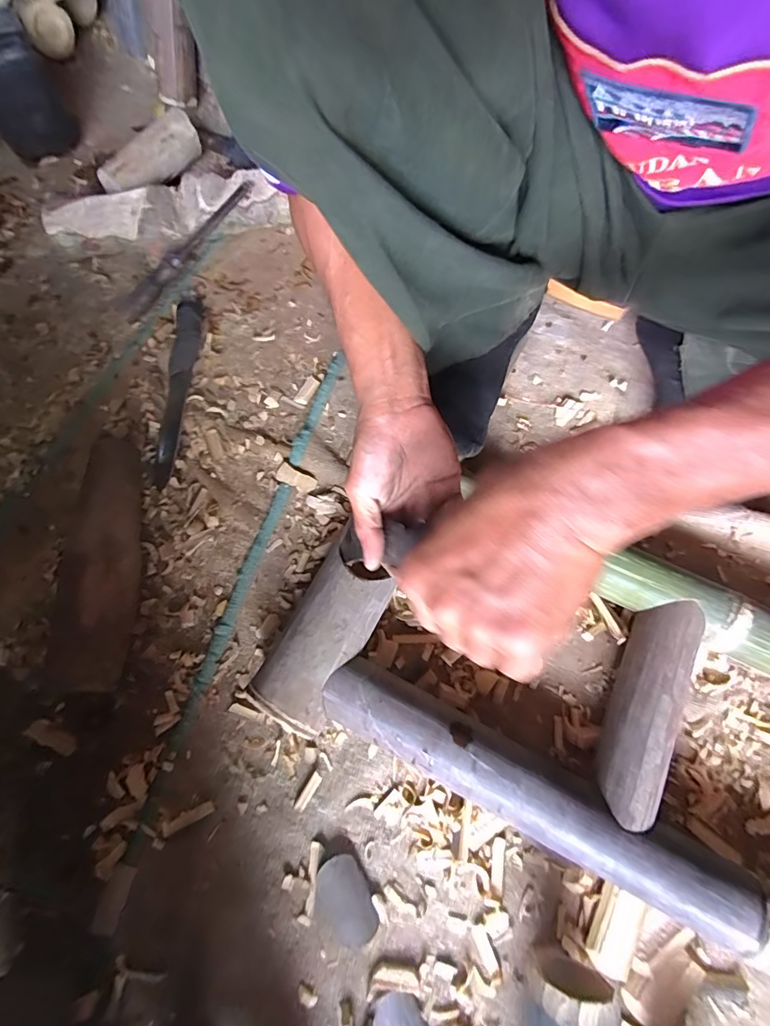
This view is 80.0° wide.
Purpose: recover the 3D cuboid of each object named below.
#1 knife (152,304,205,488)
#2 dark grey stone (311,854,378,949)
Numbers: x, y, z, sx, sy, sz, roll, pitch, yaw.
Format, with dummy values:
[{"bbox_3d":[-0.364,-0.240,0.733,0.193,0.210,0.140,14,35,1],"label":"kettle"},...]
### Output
[{"bbox_3d":[-0.258,-0.156,0.564,0.033,0.025,0.260,0,70,-1],"label":"knife"},{"bbox_3d":[-0.036,0.335,0.393,0.049,0.008,0.065,-32,74,-11],"label":"dark grey stone"}]

